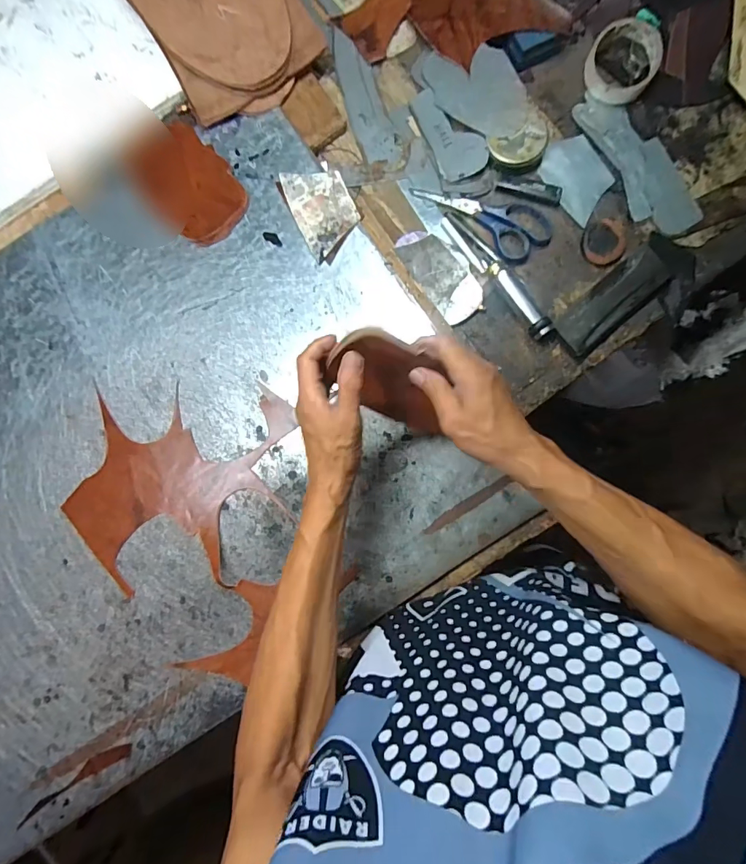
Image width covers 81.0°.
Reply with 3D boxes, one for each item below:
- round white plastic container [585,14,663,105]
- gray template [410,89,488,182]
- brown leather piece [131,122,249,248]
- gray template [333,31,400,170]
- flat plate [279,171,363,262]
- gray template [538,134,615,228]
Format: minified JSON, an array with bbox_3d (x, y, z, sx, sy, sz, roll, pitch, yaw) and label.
[{"bbox_3d":[0.318,-0.474,0.556,0.083,0.029,0.101,-7,92,5],"label":"round white plastic container"},{"bbox_3d":[0.097,-0.378,0.550,0.060,0.005,0.123,-23,85,12],"label":"gray template"},{"bbox_3d":[-0.229,-0.308,0.542,0.101,0.008,0.155,-41,86,-5],"label":"brown leather piece"},{"bbox_3d":[-0.012,-0.432,0.570,0.047,0.006,0.187,-20,87,2],"label":"gray template"},{"bbox_3d":[-0.061,-0.276,0.535,0.071,0.004,0.111,-25,86,2],"label":"flat plate"},{"bbox_3d":[0.258,-0.318,0.548,0.067,0.006,0.102,-32,85,6],"label":"gray template"}]

